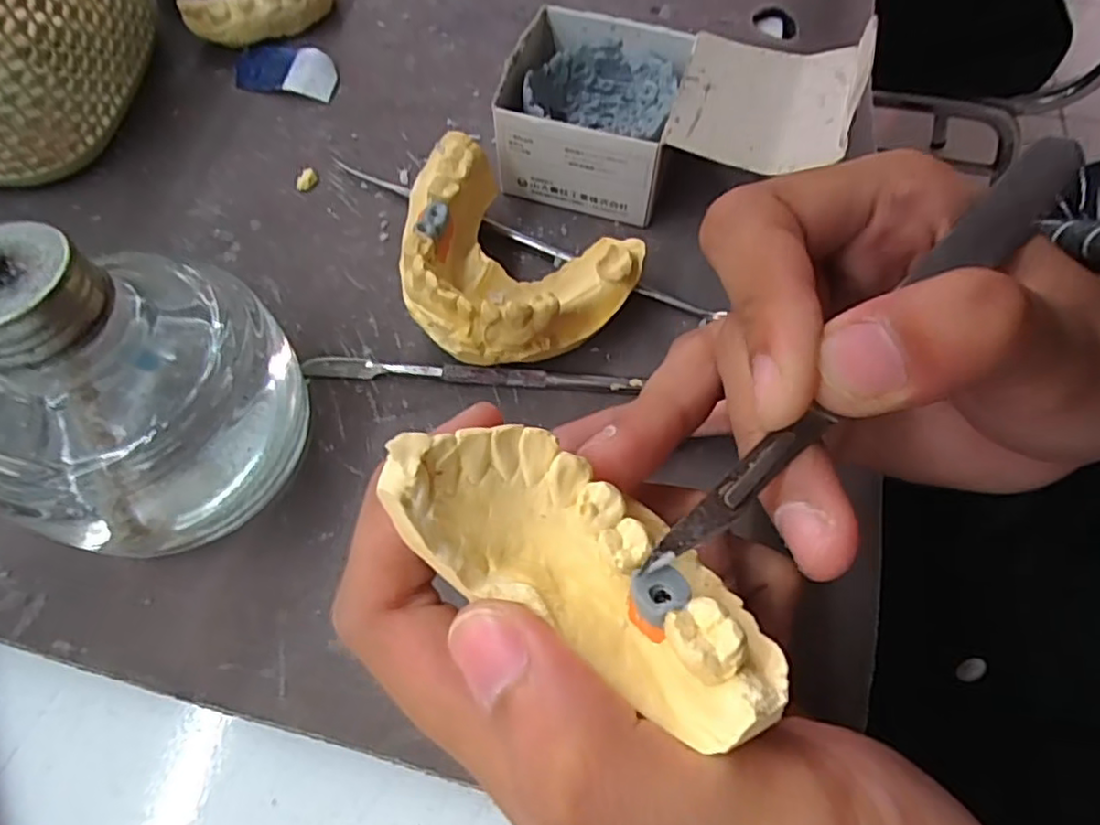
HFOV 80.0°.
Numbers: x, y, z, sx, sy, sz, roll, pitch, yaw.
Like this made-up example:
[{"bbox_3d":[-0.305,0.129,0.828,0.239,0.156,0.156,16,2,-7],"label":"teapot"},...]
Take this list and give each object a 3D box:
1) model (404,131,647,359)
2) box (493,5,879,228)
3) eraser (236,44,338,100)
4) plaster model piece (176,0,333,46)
[{"bbox_3d":[-0.017,-0.041,0.193,0.071,0.037,0.060,29,67,12],"label":"model"},{"bbox_3d":[0.038,-0.095,0.219,0.104,0.039,0.058,15,65,6],"label":"box"},{"bbox_3d":[-0.103,-0.133,0.254,0.040,0.007,0.020,9,64,4],"label":"eraser"},{"bbox_3d":[-0.119,-0.173,0.265,0.057,0.020,0.052,-17,66,-9],"label":"plaster model piece"}]

